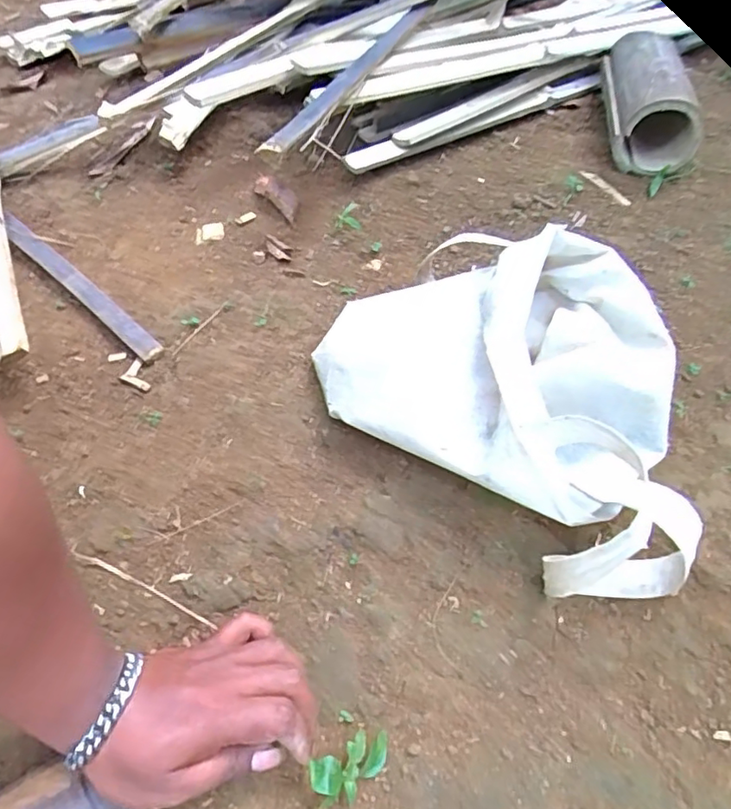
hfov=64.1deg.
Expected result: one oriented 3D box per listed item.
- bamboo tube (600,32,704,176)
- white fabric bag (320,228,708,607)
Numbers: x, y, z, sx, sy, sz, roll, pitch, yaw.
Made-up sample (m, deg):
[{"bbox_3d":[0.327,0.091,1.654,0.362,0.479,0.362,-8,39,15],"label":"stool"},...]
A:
[{"bbox_3d":[0.399,-0.459,0.835,0.102,0.113,0.322,9,51,6],"label":"bamboo tube"},{"bbox_3d":[0.130,-0.026,0.494,0.353,0.125,0.252,34,59,25],"label":"white fabric bag"}]

